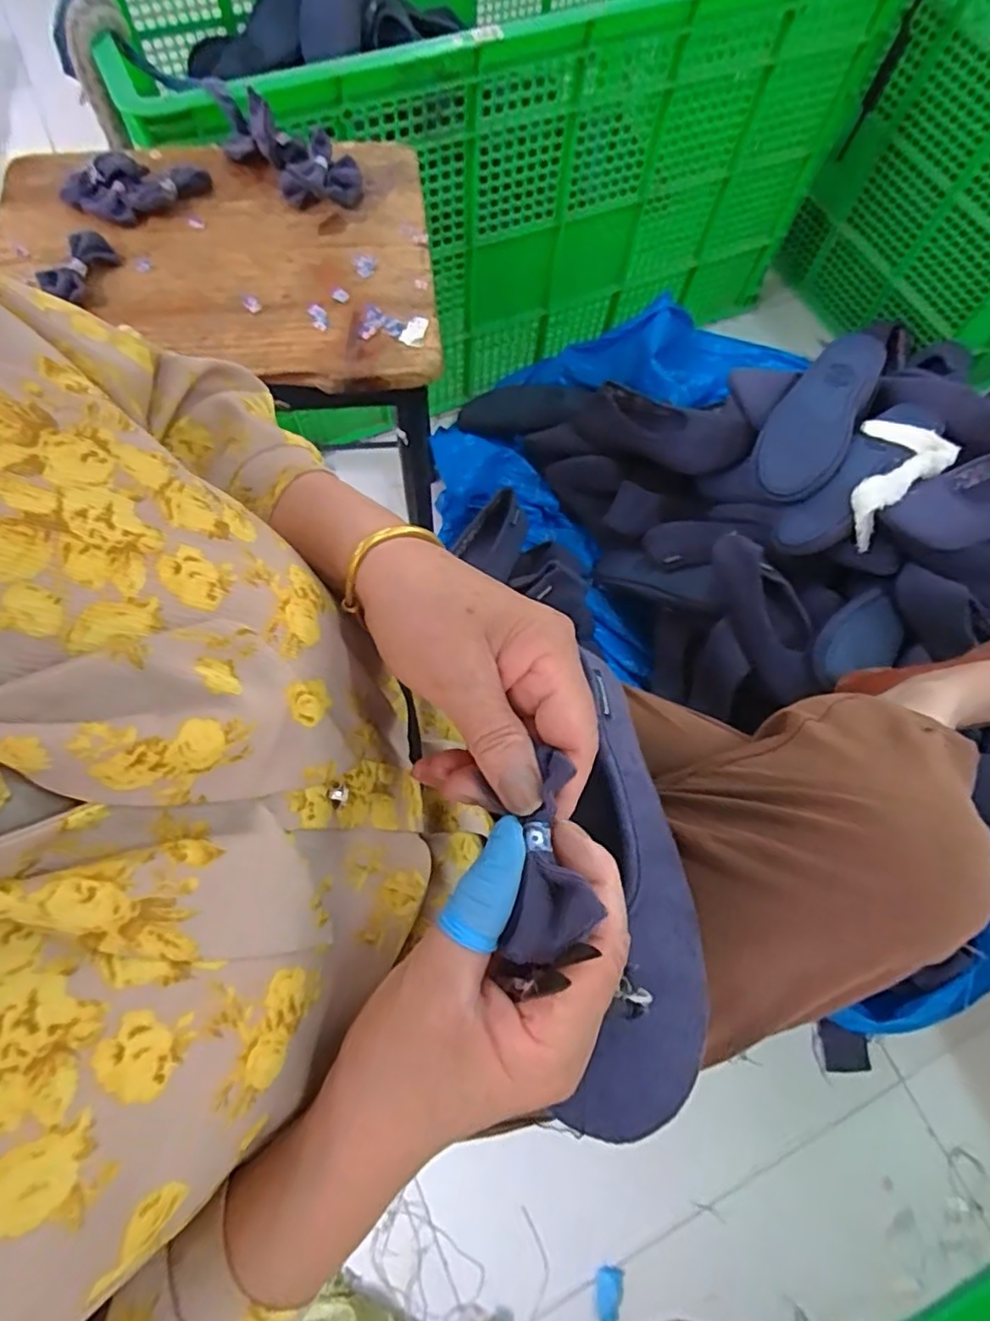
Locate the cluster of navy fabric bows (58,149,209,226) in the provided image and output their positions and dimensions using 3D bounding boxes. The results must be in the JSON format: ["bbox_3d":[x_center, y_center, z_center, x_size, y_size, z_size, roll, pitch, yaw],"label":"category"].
[{"bbox_3d":[-0.324,-0.420,0.563,0.123,0.020,0.061,-1,70,-3],"label":"cluster of navy fabric bows"}]

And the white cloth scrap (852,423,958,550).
[{"bbox_3d":[0.473,-0.230,0.778,0.154,0.062,0.104,-41,77,-16],"label":"white cloth scrap"}]

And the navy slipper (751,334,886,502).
[{"bbox_3d":[0.417,-0.311,0.822,0.101,0.070,0.235,28,93,22],"label":"navy slipper"}]

